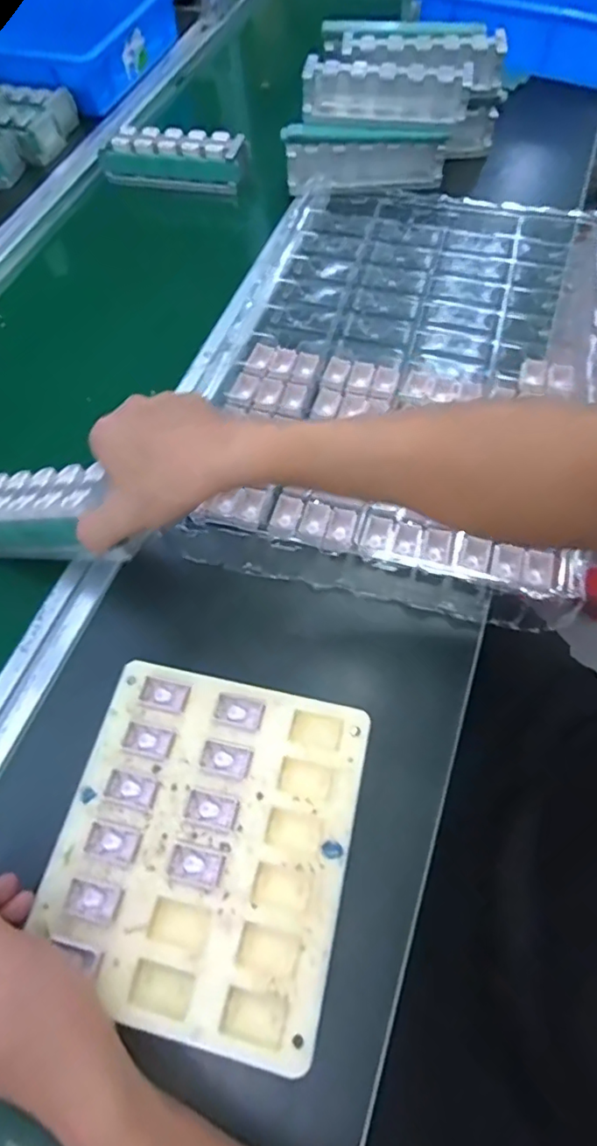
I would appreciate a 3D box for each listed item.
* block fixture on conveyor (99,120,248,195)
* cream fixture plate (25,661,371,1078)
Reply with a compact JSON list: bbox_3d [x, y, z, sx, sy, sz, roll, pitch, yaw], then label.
[{"bbox_3d":[-0.163,-0.555,0.742,0.197,0.054,0.051,12,64,10],"label":"block fixture on conveyor"},{"bbox_3d":[-0.058,0.168,0.350,0.177,0.014,0.195,10,64,9],"label":"cream fixture plate"}]

